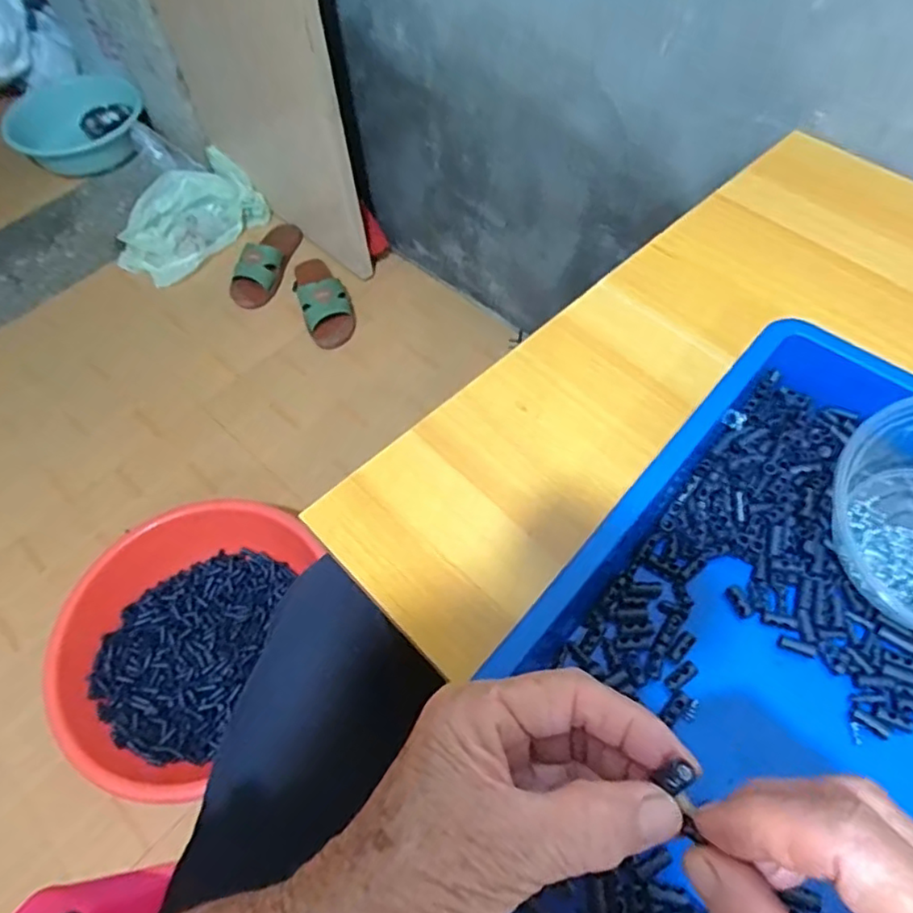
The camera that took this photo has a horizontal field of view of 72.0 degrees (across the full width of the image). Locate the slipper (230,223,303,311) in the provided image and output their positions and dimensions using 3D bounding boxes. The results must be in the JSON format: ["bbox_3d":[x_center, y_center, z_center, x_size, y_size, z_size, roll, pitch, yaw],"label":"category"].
[{"bbox_3d":[-0.377,-0.390,1.244,0.086,0.057,0.221,13,60,10],"label":"slipper"}]

